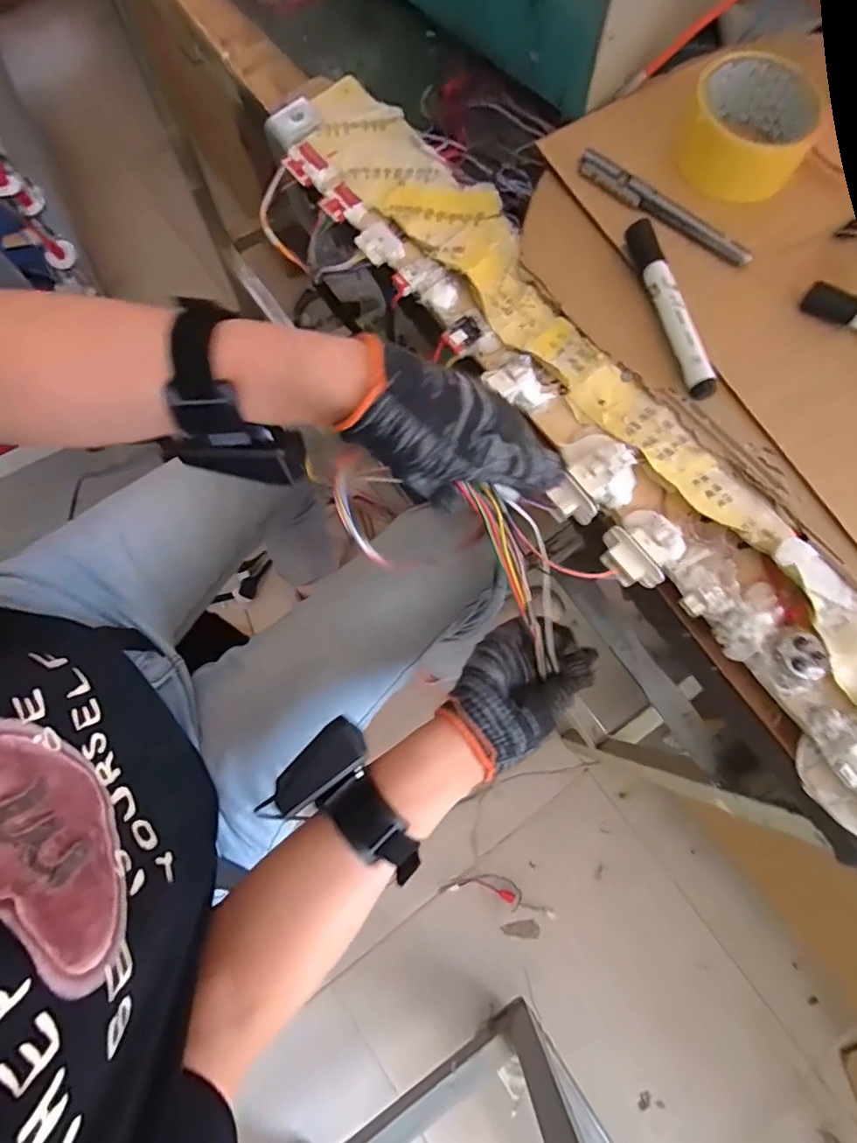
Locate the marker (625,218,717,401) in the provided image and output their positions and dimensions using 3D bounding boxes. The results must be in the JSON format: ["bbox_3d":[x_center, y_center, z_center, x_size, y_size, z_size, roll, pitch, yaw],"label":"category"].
[{"bbox_3d":[0.164,-0.178,0.367,0.016,0.016,0.130,-15,77,-4],"label":"marker"}]

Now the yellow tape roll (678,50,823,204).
[{"bbox_3d":[0.230,-0.324,0.390,0.084,0.040,0.092,0,77,0],"label":"yellow tape roll"}]

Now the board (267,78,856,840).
[{"bbox_3d":[0.096,-0.105,0.367,0.134,0.038,0.692,-34,79,-8],"label":"board"}]

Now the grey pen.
[{"bbox_3d":[0.167,-0.259,0.386,0.139,0.016,0.014,41,80,8],"label":"grey pen"}]

